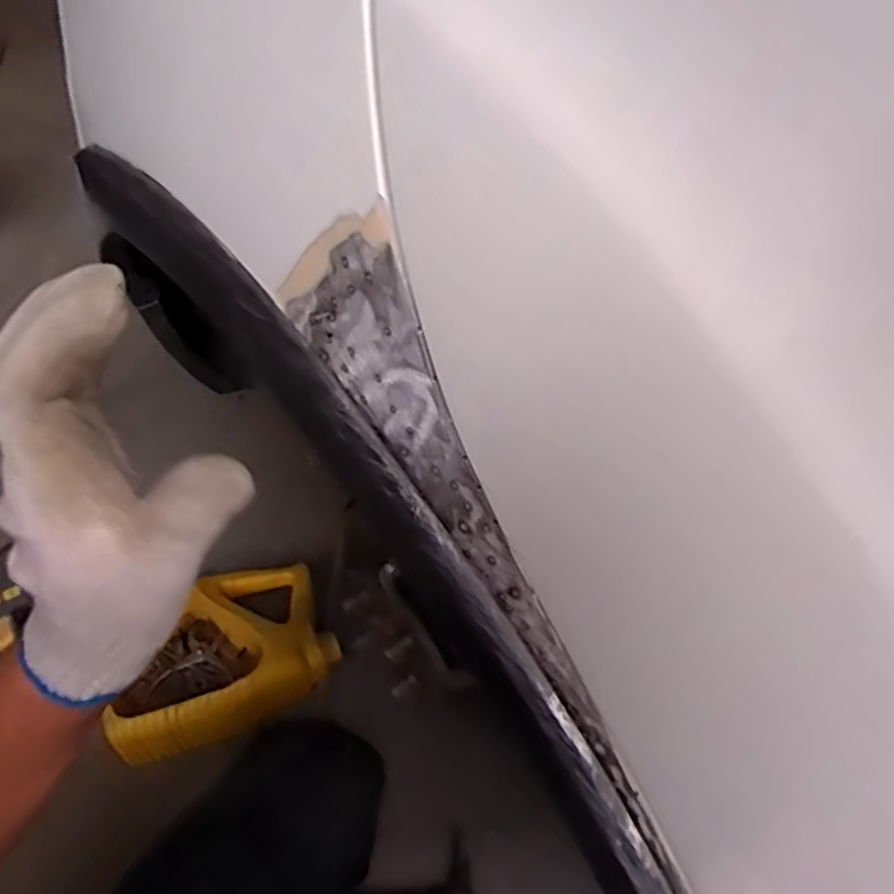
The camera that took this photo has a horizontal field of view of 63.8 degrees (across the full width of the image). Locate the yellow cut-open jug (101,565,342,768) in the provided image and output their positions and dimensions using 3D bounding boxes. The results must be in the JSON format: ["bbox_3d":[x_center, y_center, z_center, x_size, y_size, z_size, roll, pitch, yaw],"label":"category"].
[{"bbox_3d":[-0.311,0.280,0.986,0.290,0.106,0.210,-21,50,-18],"label":"yellow cut-open jug"}]

